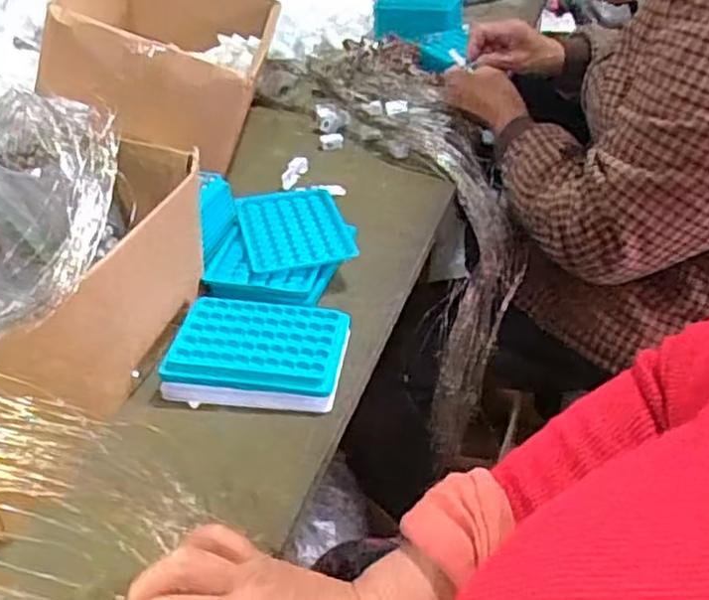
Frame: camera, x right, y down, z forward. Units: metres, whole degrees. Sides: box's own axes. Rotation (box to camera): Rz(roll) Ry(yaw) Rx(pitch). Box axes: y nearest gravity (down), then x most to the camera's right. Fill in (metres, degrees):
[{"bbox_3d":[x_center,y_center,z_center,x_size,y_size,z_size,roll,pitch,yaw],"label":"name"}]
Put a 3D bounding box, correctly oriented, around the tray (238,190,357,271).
[{"bbox_3d":[-0.057,-0.070,0.700,0.097,0.013,0.126,-9,39,-11],"label":"tray"}]

